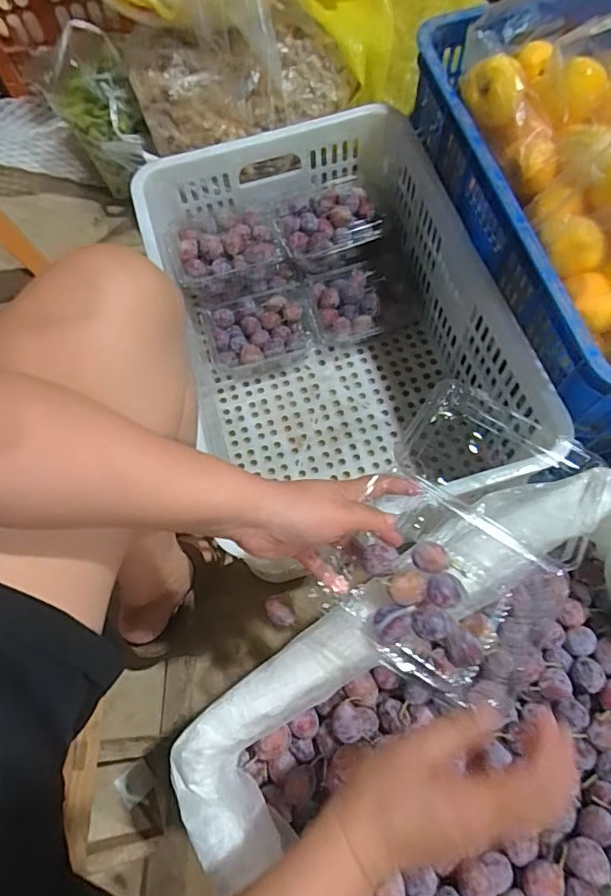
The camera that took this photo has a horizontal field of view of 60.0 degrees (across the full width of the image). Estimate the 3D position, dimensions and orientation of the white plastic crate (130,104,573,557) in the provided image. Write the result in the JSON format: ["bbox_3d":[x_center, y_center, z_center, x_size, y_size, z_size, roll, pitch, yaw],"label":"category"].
[{"bbox_3d":[0.033,-0.167,0.792,0.418,0.228,0.593,-14,69,-2],"label":"white plastic crate"}]

